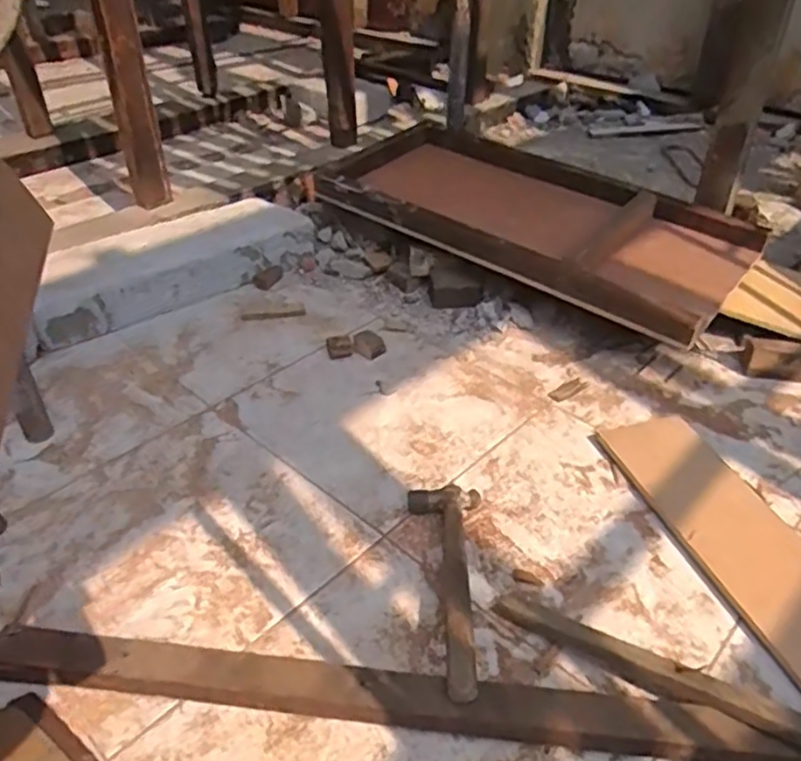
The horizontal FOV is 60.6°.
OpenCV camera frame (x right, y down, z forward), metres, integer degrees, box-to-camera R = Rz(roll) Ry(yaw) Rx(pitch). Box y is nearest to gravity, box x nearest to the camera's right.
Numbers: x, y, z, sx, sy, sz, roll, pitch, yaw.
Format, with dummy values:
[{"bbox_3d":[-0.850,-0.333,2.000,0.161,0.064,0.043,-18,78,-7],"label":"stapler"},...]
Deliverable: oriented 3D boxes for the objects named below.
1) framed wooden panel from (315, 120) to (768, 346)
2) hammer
[{"bbox_3d":[0.264,-0.340,1.408,0.831,0.100,0.391,26,44,30],"label":"framed wooden panel"},{"bbox_3d":[0.053,0.236,0.822,0.096,0.075,0.330,2,39,2],"label":"hammer"}]

